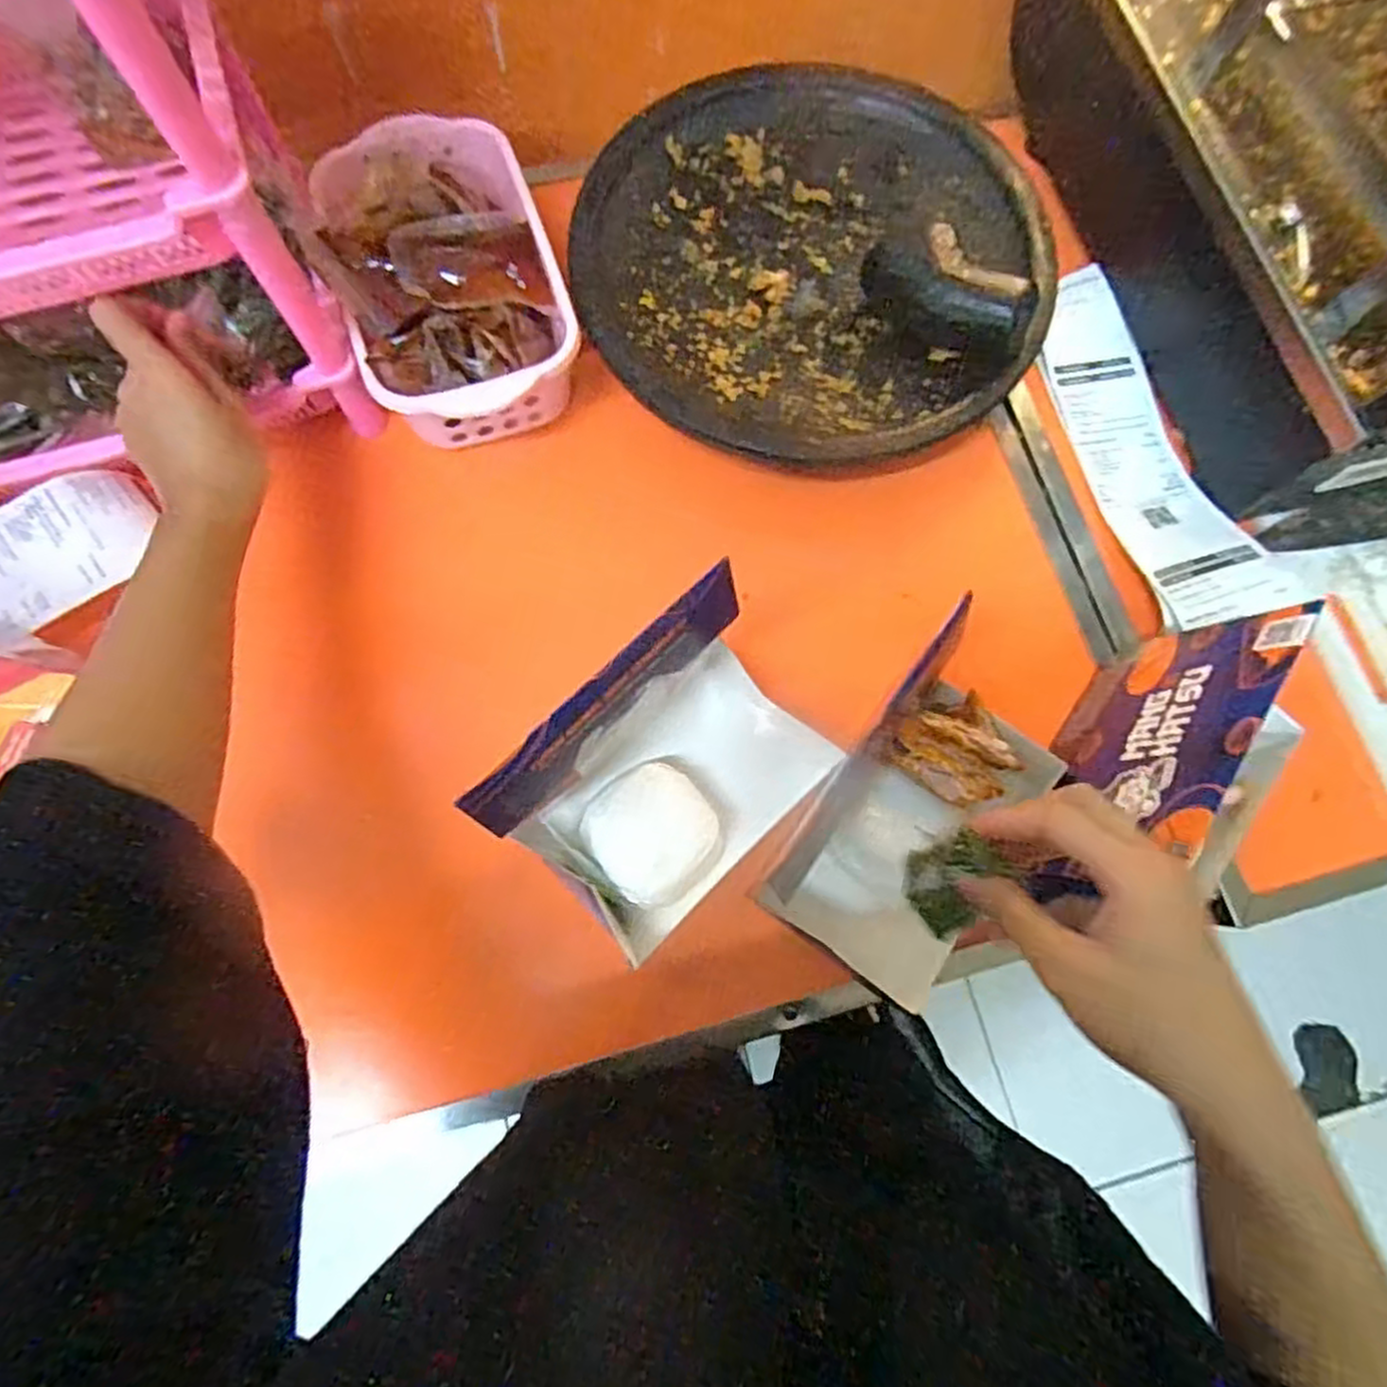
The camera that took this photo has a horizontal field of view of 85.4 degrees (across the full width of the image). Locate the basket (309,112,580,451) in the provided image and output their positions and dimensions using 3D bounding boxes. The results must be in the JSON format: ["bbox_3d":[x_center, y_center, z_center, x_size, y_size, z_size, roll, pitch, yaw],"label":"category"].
[{"bbox_3d":[-0.173,-0.294,0.537,0.143,0.080,0.220,-17,76,-7],"label":"basket"}]

